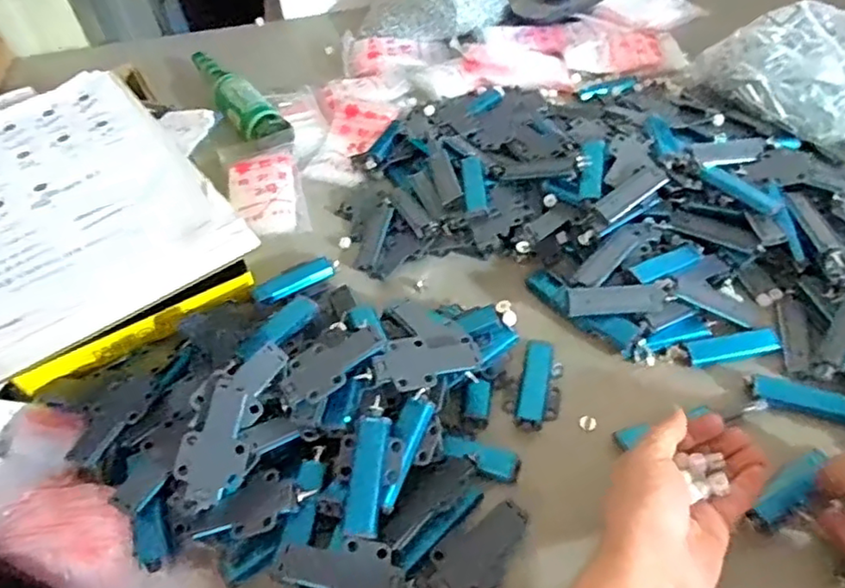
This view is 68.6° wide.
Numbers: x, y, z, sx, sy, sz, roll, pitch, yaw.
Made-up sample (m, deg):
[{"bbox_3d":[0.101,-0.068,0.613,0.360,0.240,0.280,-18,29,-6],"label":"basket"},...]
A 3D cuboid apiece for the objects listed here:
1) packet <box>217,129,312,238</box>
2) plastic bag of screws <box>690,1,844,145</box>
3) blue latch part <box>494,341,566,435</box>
[{"bbox_3d":[-0.168,-0.119,0.652,0.079,0.011,0.152,-14,50,-7],"label":"packet"},{"bbox_3d":[0.423,-0.232,0.653,0.260,0.095,0.124,25,56,24],"label":"plastic bag of screws"},{"bbox_3d":[0.084,0.068,0.486,0.048,0.009,0.079,8,50,11],"label":"blue latch part"}]

